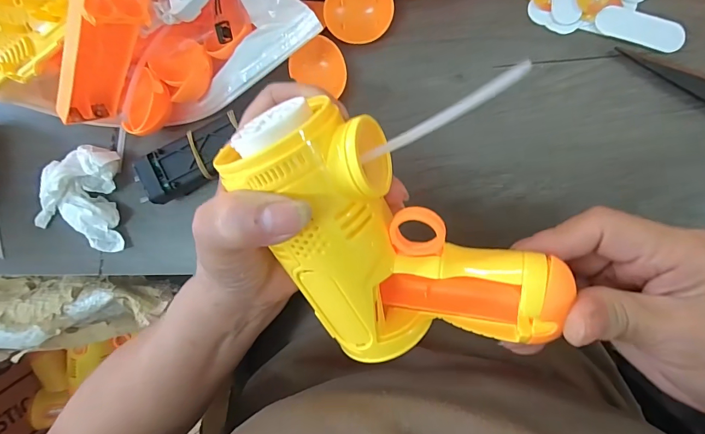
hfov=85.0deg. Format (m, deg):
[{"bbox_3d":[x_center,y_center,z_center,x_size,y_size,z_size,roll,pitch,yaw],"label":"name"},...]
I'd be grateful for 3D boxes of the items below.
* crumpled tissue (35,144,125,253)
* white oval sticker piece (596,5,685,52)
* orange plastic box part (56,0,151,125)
[{"bbox_3d":[-0.195,-0.016,0.278,0.063,0.022,0.071,17,96,7],"label":"crumpled tissue"},{"bbox_3d":[0.174,-0.113,0.231,0.050,0.004,0.019,19,97,7],"label":"white oval sticker piece"},{"bbox_3d":[-0.152,-0.096,0.232,0.016,0.042,0.109,55,136,0],"label":"orange plastic box part"}]

